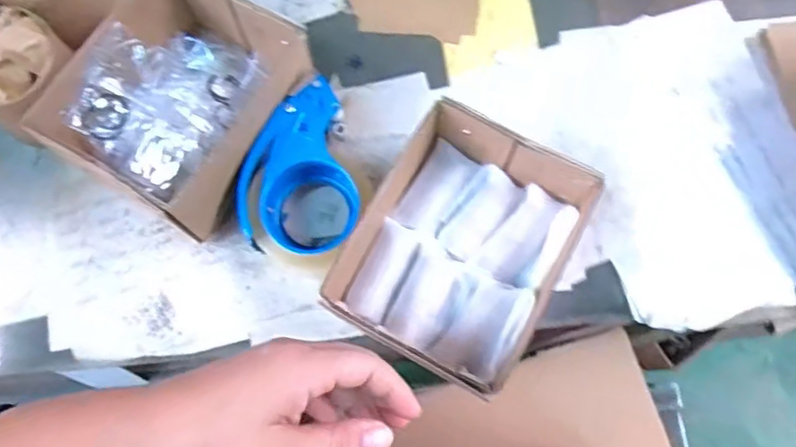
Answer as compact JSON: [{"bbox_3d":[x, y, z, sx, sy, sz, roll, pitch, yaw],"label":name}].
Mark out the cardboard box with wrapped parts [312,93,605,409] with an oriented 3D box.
[{"bbox_3d":[0.047,0.018,0.488,0.161,0.091,0.189,29,76,6],"label":"cardboard box with wrapped parts"}]

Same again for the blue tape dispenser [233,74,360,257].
[{"bbox_3d":[-0.088,-0.040,0.520,0.099,0.060,0.151,-10,75,-4],"label":"blue tape dispenser"}]

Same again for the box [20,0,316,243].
[{"bbox_3d":[-0.187,-0.109,0.523,0.169,0.089,0.179,30,76,7],"label":"box"}]

